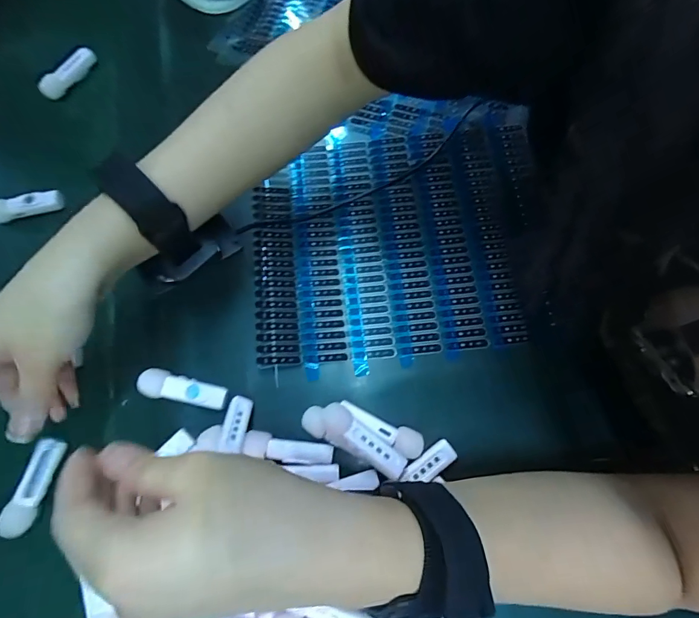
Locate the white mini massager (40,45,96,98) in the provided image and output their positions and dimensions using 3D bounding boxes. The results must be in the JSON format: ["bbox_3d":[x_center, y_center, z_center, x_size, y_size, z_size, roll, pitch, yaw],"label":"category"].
[{"bbox_3d":[-0.286,-0.240,0.405,0.016,0.019,0.064,43,77,14],"label":"white mini massager"}]

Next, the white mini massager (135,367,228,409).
[{"bbox_3d":[-0.122,0.058,0.291,0.063,0.011,0.020,9,72,4],"label":"white mini massager"}]

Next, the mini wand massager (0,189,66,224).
[{"bbox_3d":[-0.296,-0.093,0.360,0.067,0.013,0.015,-13,71,-3],"label":"mini wand massager"}]

